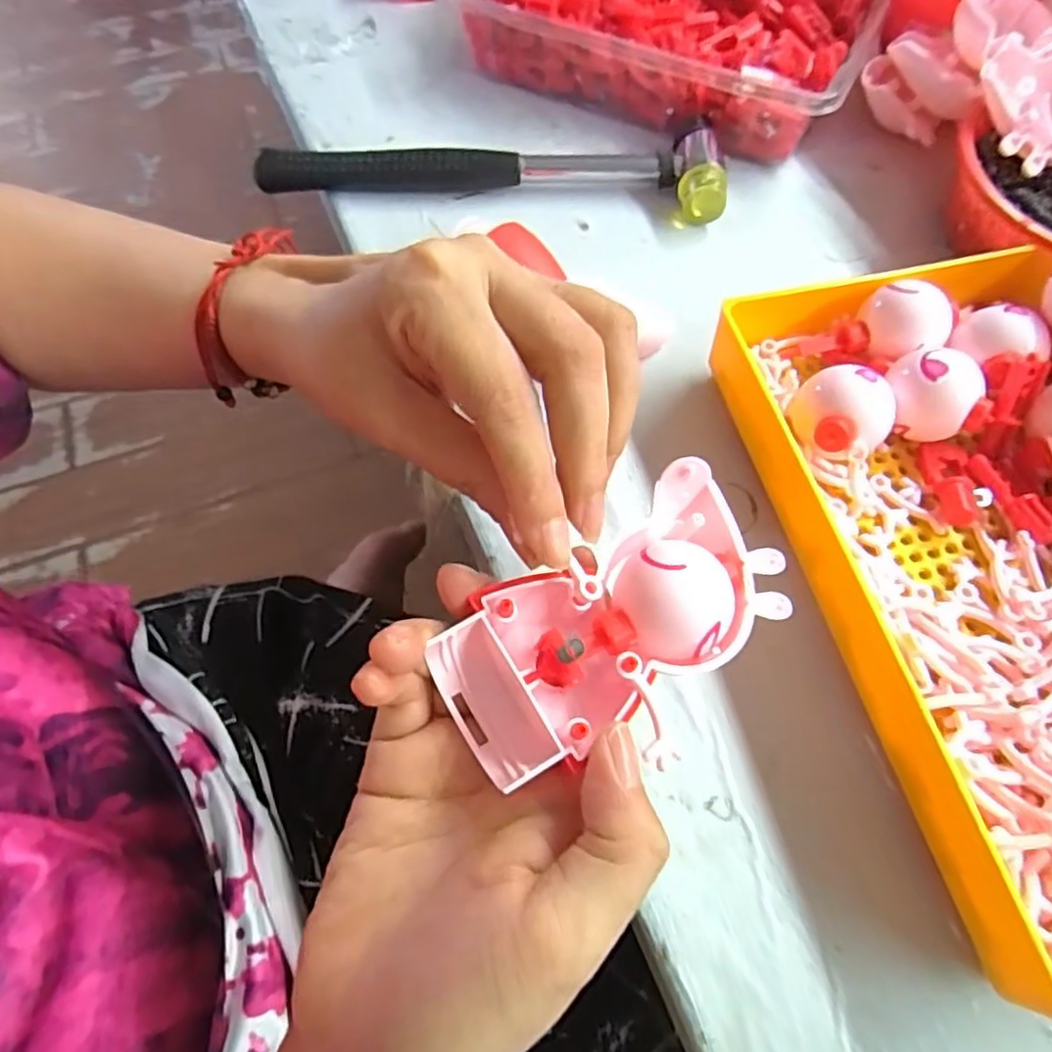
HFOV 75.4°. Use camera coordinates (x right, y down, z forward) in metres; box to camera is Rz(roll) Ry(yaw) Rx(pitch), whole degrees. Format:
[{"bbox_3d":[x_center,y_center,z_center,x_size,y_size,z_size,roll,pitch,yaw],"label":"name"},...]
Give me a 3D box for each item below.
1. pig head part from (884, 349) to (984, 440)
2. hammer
[{"bbox_3d":[0.152,-0.051,0.254,0.029,0.025,0.025,11,63,7],"label":"pig head part"},{"bbox_3d":[-0.018,-0.185,0.353,0.233,0.023,0.042,5,63,2],"label":"hammer"}]

